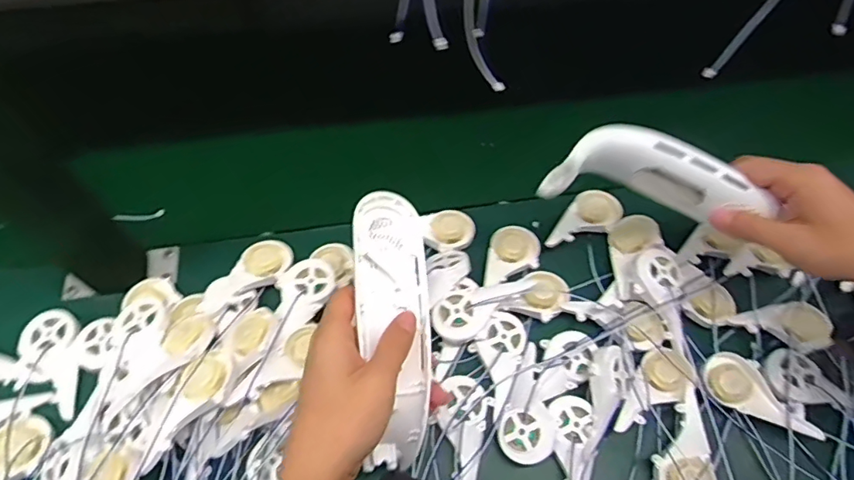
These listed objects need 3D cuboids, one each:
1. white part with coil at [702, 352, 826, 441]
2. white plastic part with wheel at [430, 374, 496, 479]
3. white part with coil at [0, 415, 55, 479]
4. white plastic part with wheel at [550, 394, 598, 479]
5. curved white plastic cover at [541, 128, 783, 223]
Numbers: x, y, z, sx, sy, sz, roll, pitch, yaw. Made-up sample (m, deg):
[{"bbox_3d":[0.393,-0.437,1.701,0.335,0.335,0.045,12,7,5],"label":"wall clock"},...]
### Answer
[{"bbox_3d":[0.278,0.126,0.426,0.089,0.009,0.044,21,63,11],"label":"white part with coil"},{"bbox_3d":[0.029,0.156,0.409,0.048,0.016,0.093,1,68,-1],"label":"white plastic part with wheel"},{"bbox_3d":[-0.323,0.175,0.381,0.045,0.014,0.091,15,62,7],"label":"white part with coil"},{"bbox_3d":[0.116,0.170,0.398,0.032,0.010,0.093,2,68,-1],"label":"white plastic part with wheel"},{"bbox_3d":[0.170,-0.046,0.383,0.170,0.049,0.041,8,54,-16],"label":"curved white plastic cover"}]

